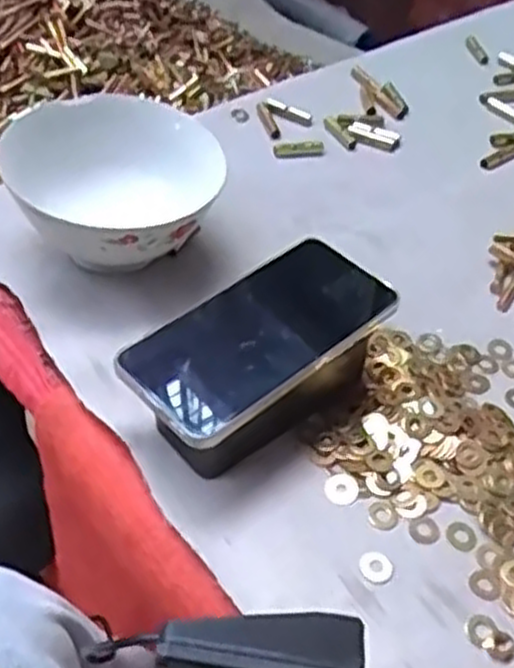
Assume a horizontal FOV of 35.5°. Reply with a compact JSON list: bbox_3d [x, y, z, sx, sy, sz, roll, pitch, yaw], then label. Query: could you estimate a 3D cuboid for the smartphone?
[{"bbox_3d":[0.001,0.000,0.459,0.153,0.013,0.077,-36,58,-24],"label":"smartphone"}]

